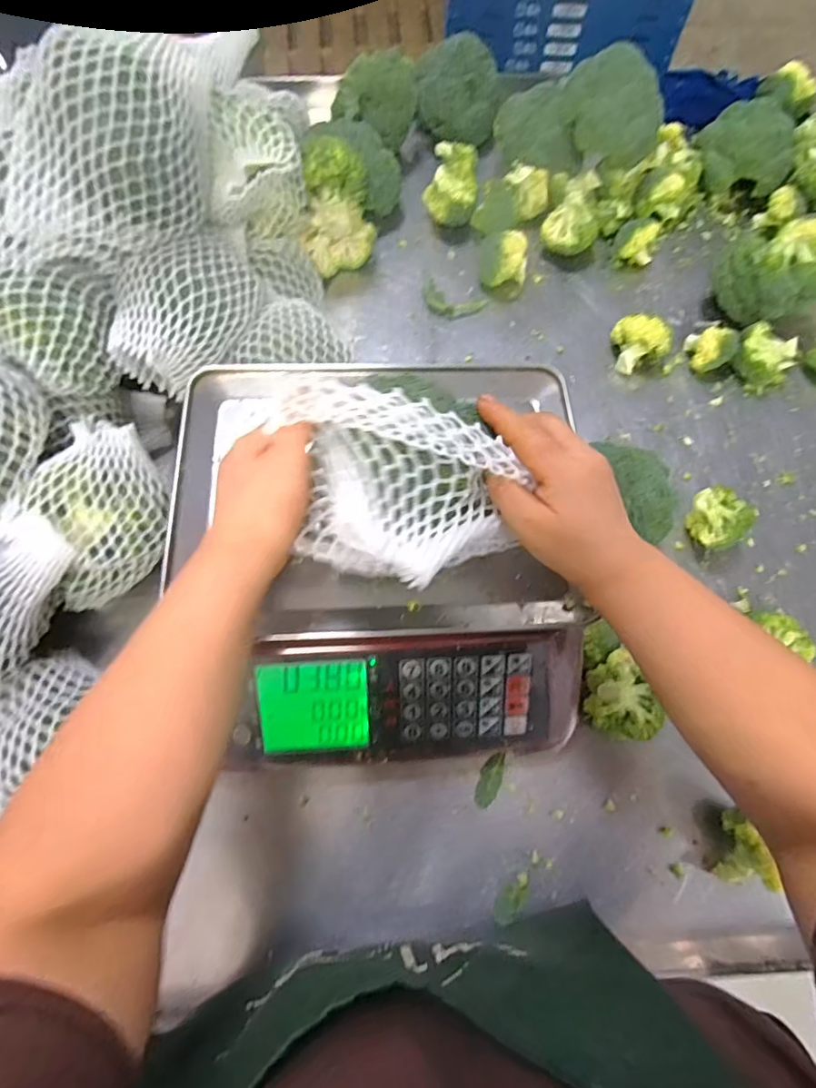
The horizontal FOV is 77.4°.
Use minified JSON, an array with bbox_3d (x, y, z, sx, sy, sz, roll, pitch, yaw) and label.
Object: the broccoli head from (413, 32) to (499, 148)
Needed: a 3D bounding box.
[{"bbox_3d":[0.069,-0.627,0.705,0.113,0.082,0.085,3,70,1],"label":"broccoli head"}]

